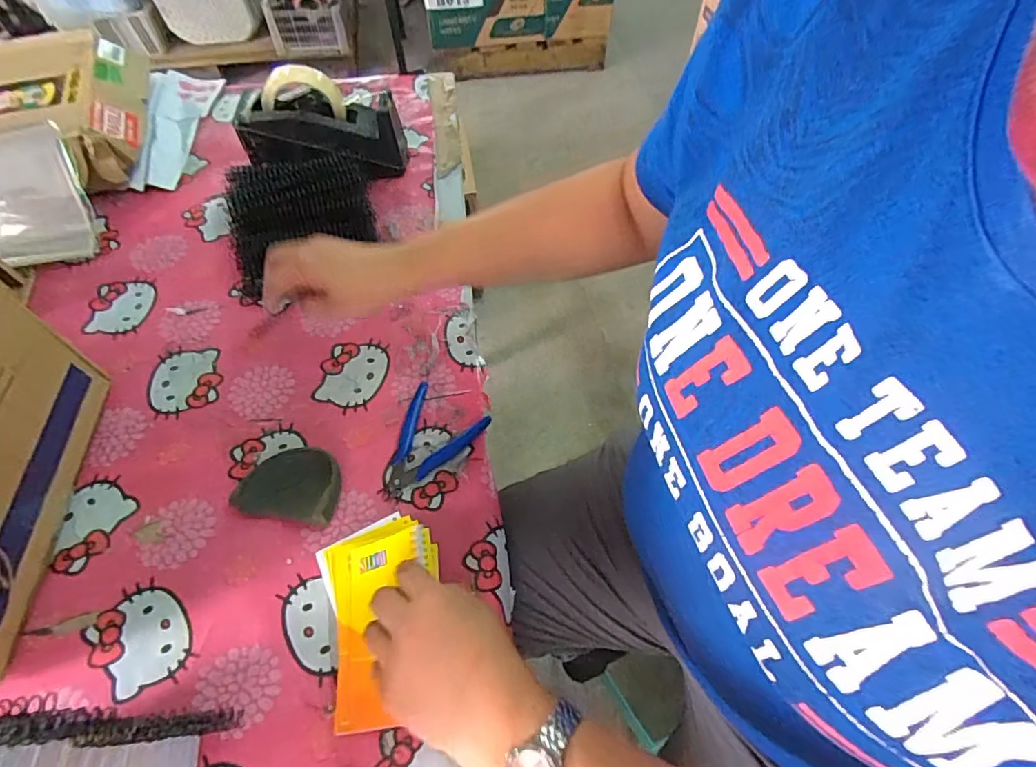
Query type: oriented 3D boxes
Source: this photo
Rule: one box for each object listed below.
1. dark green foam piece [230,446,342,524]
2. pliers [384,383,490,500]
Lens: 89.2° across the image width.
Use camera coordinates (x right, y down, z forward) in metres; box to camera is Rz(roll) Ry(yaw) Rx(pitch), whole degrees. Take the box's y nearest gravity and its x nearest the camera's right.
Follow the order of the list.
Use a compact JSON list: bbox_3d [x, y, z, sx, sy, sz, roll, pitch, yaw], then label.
[{"bbox_3d":[-0.212,0.096,0.496,0.090,0.027,0.065,6,59,3],"label":"dark green foam piece"},{"bbox_3d":[-0.098,0.054,0.530,0.081,0.014,0.116,38,66,20],"label":"pliers"}]

